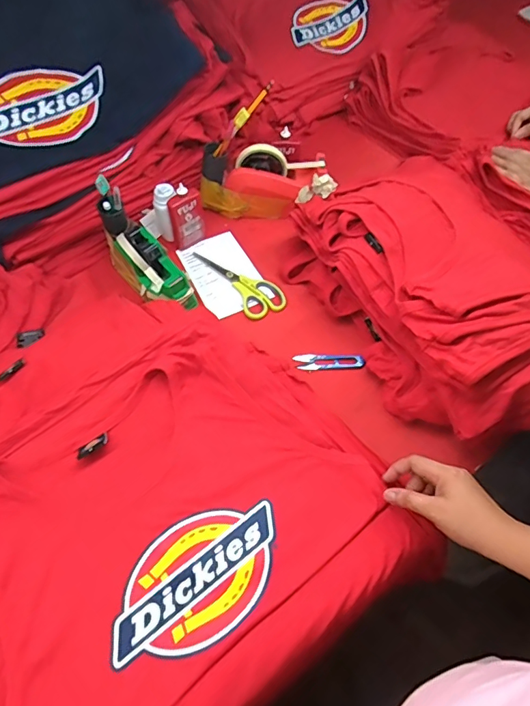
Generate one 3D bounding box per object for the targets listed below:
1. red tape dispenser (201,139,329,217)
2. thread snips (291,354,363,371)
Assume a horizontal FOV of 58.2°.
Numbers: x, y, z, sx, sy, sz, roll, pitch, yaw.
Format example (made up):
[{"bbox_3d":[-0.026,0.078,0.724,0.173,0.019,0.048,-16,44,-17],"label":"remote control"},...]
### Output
[{"bbox_3d":[-0.011,-0.299,0.841,0.229,0.110,0.069,-3,58,0],"label":"red tape dispenser"},{"bbox_3d":[0.098,0.014,0.727,0.105,0.009,0.031,-1,58,2],"label":"thread snips"}]

